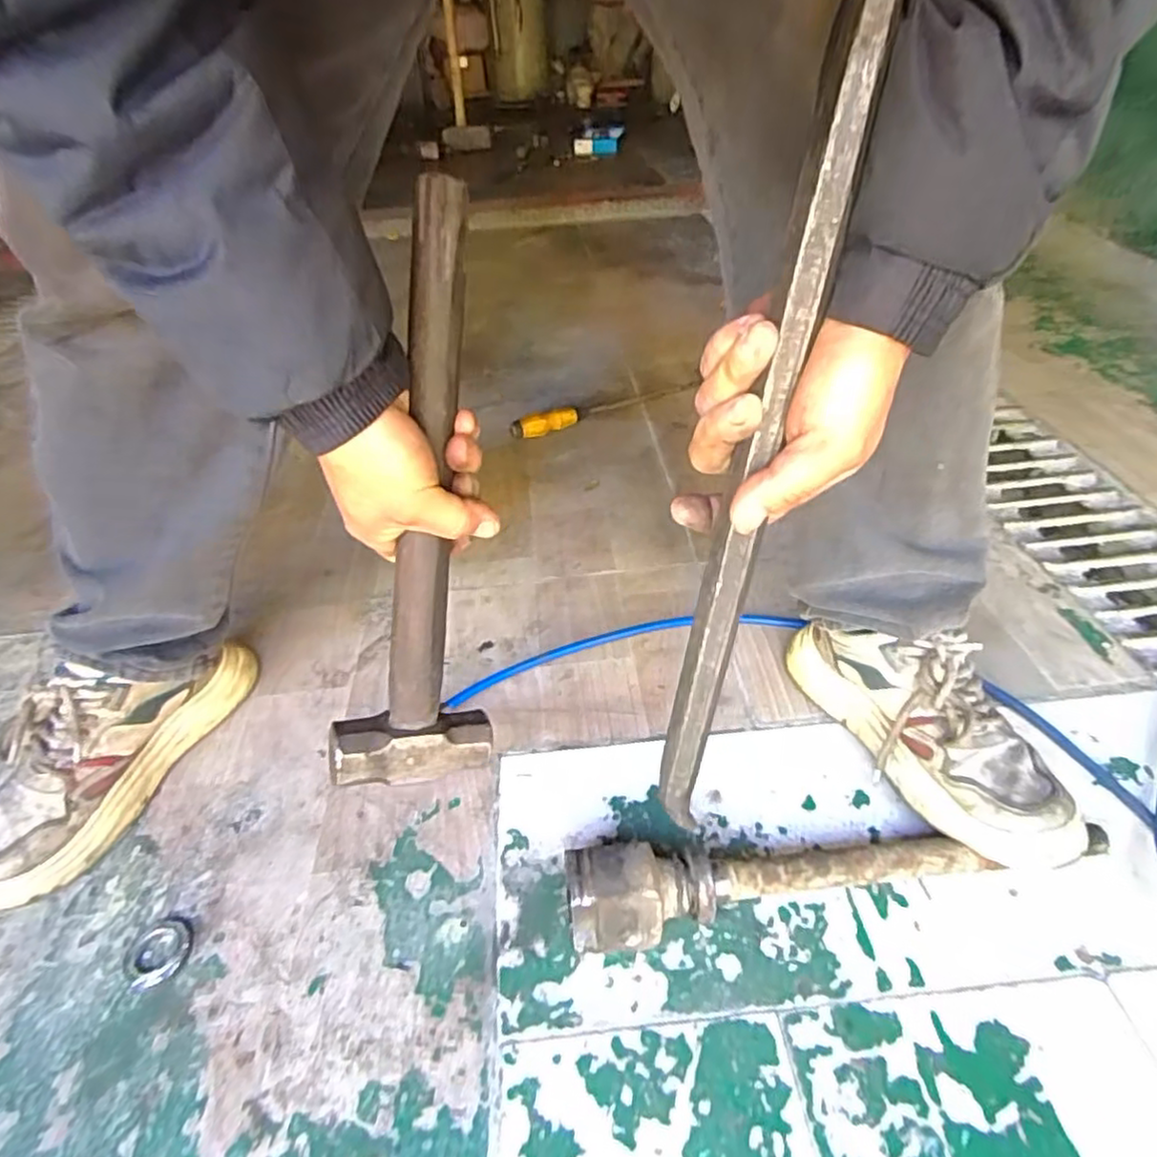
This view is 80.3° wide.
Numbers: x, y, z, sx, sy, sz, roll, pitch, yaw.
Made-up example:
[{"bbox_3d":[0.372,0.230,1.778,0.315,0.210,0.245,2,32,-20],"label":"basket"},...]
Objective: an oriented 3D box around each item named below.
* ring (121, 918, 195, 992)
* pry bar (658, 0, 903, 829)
[{"bbox_3d":[-0.321,0.285,0.521,0.051,0.010,0.048,-2,41,2],"label":"ring"},{"bbox_3d":[0.091,-0.059,0.350,0.018,0.519,0.022,-15,37,-33],"label":"pry bar"}]

